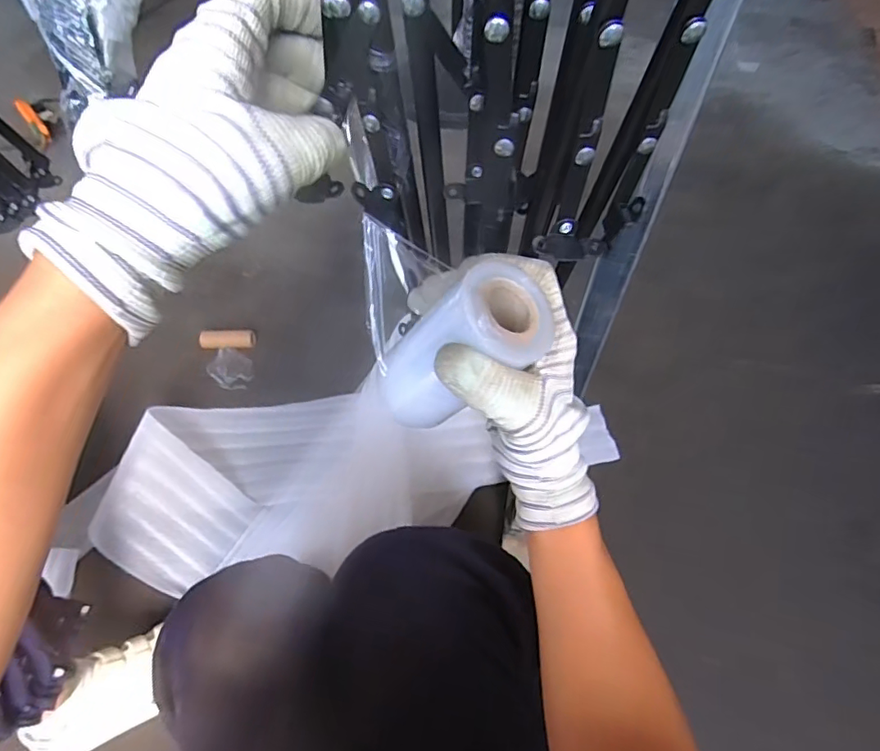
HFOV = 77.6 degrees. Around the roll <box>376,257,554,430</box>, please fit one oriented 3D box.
[{"bbox_3d":[0.007,-0.009,0.296,0.052,0.106,0.045,25,52,-18],"label":"roll"}]

